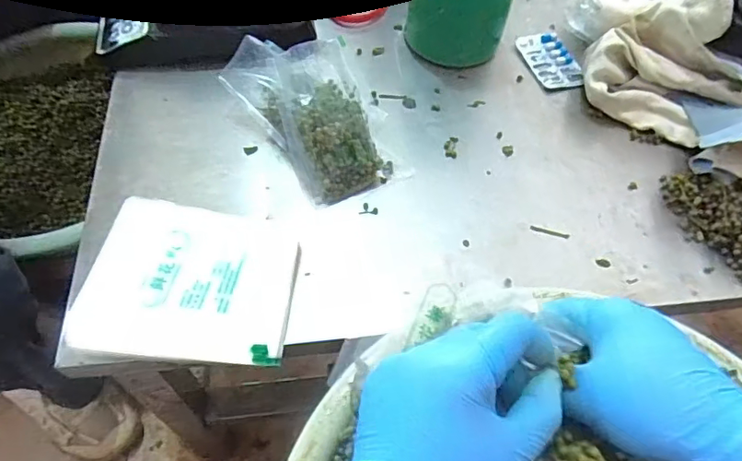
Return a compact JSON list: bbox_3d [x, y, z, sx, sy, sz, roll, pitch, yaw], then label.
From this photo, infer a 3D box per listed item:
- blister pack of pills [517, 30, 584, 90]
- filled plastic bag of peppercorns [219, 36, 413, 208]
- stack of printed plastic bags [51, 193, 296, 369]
[{"bbox_3d":[0.197,-0.187,0.577,0.050,0.007,0.086,-11,57,-10],"label":"blister pack of pills"},{"bbox_3d":[-0.048,-0.105,0.469,0.091,0.067,0.156,-31,63,-22],"label":"filled plastic bag of peppercorns"},{"bbox_3d":[-0.130,0.035,0.389,0.143,0.028,0.131,4,56,0],"label":"stack of printed plastic bags"}]

